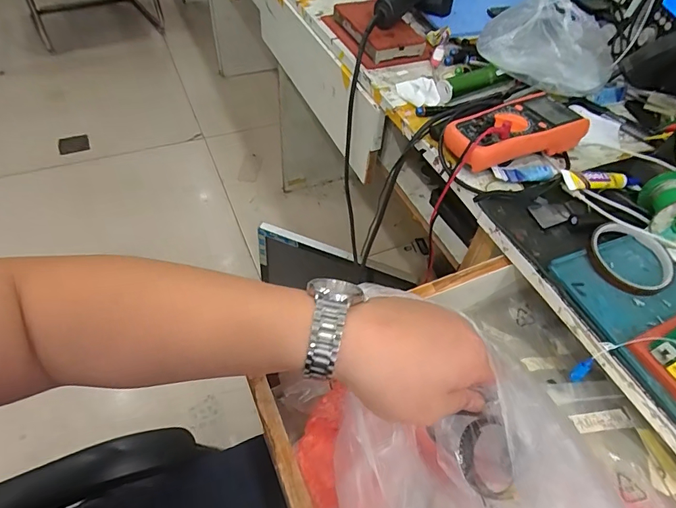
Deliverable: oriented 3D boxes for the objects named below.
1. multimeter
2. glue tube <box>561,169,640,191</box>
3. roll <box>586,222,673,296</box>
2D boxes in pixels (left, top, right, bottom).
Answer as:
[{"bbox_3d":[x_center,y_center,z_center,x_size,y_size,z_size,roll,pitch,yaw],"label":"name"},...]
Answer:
[{"bbox_3d":[0.232,-0.168,0.567,0.186,0.051,0.093,-14,53,-15],"label":"multimeter"},{"bbox_3d":[0.322,-0.092,0.521,0.100,0.023,0.026,-8,52,-11],"label":"glue tube"},{"bbox_3d":[0.307,0.003,0.447,0.077,0.017,0.083,2,51,-3],"label":"roll"}]

